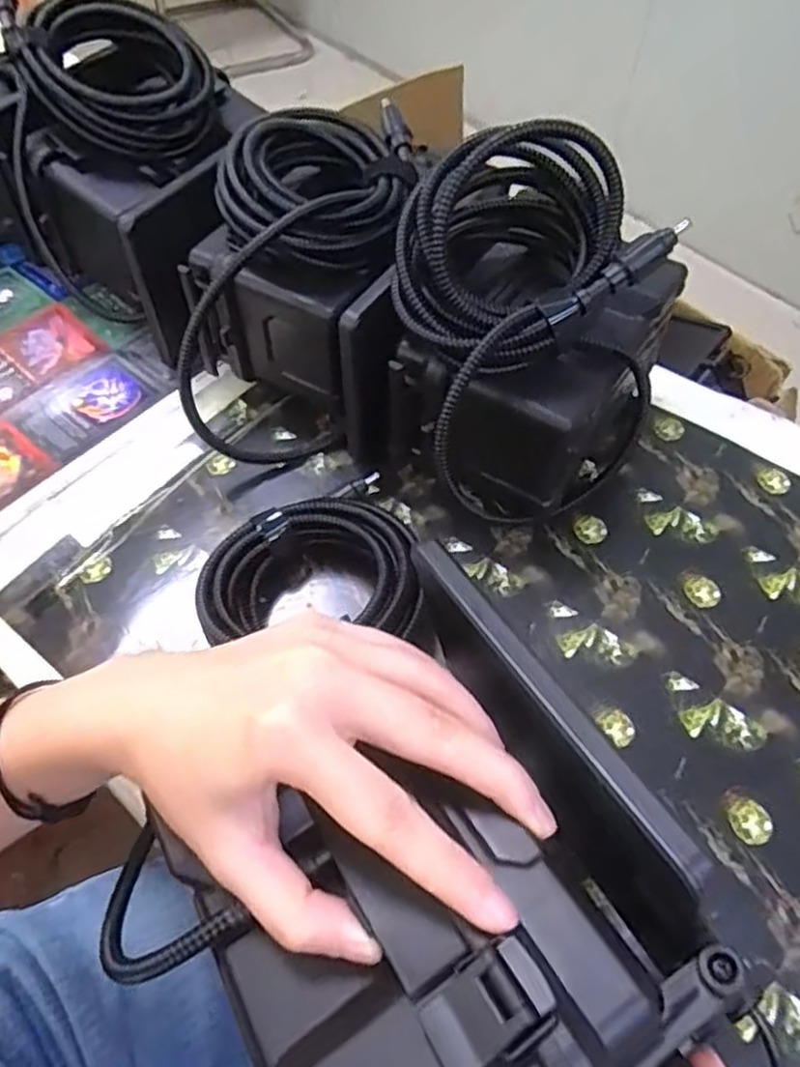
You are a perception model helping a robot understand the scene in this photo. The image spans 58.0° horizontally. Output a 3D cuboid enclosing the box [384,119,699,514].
[{"bbox_3d":[0.067,-0.109,0.403,0.148,0.190,0.163,19,57,13],"label":"box"}]

